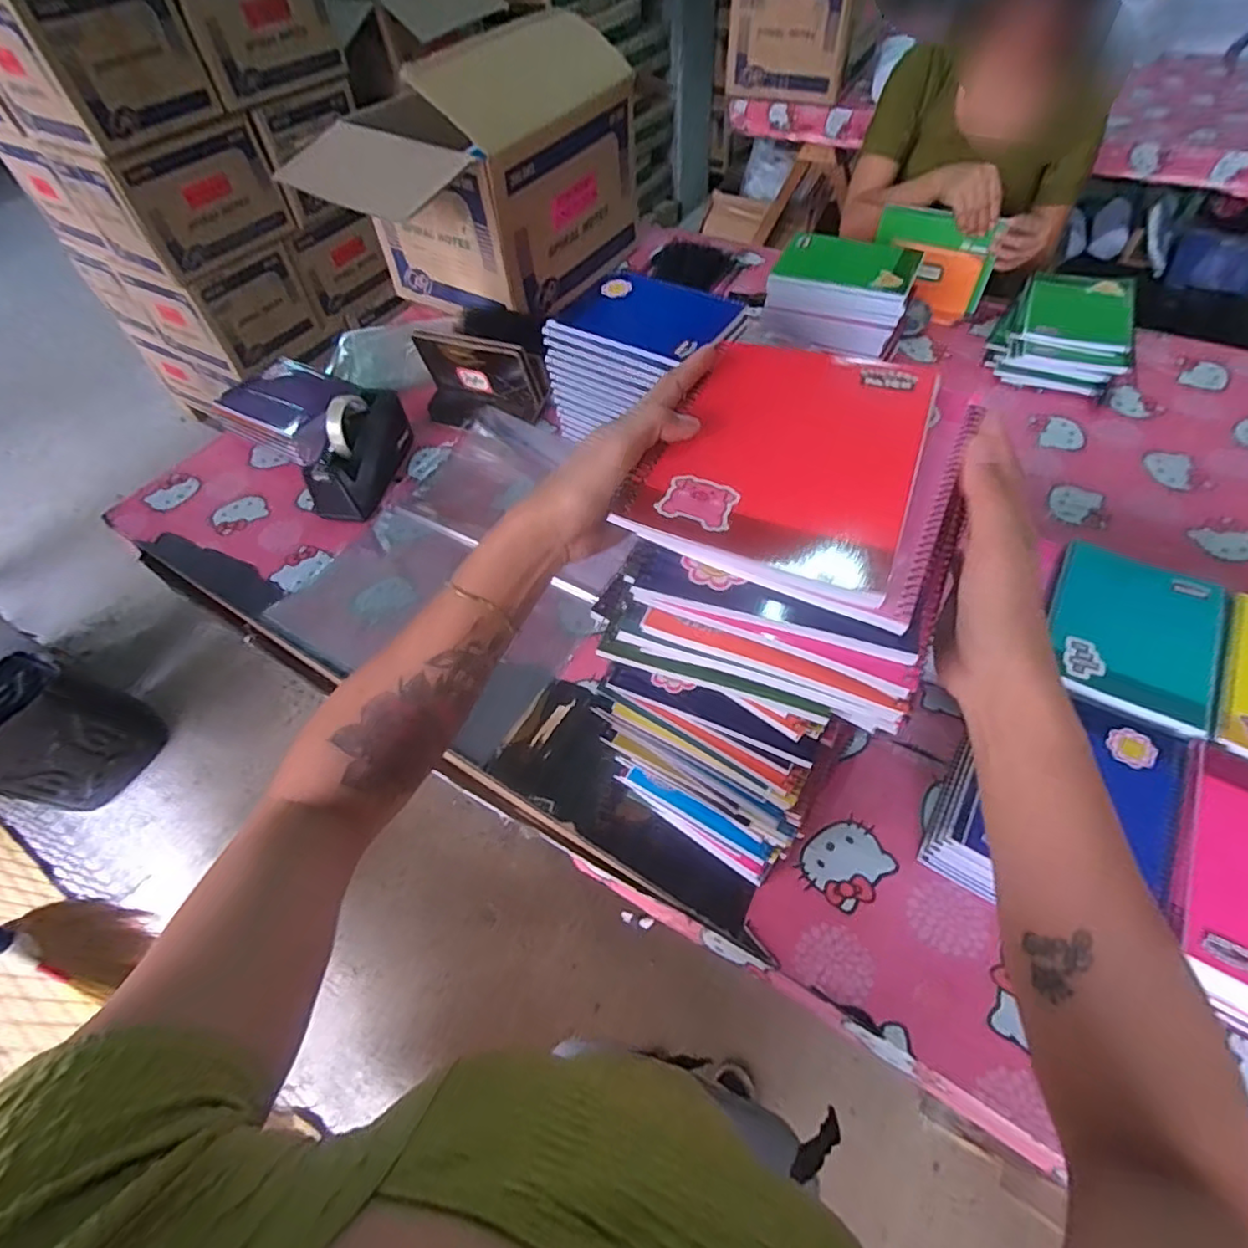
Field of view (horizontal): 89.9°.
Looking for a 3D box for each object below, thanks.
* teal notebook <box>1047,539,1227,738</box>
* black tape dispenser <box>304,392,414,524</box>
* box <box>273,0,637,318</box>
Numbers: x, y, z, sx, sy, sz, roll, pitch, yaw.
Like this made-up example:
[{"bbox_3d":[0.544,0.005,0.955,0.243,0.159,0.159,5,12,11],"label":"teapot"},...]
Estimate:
[{"bbox_3d":[0.530,0.008,0.652,0.153,0.022,0.192,27,61,21],"label":"teal notebook"},{"bbox_3d":[-0.396,-0.264,0.936,0.076,0.119,0.209,4,55,7],"label":"black tape dispenser"},{"bbox_3d":[-0.267,-0.825,1.167,0.354,0.382,0.524,26,60,21],"label":"box"}]

